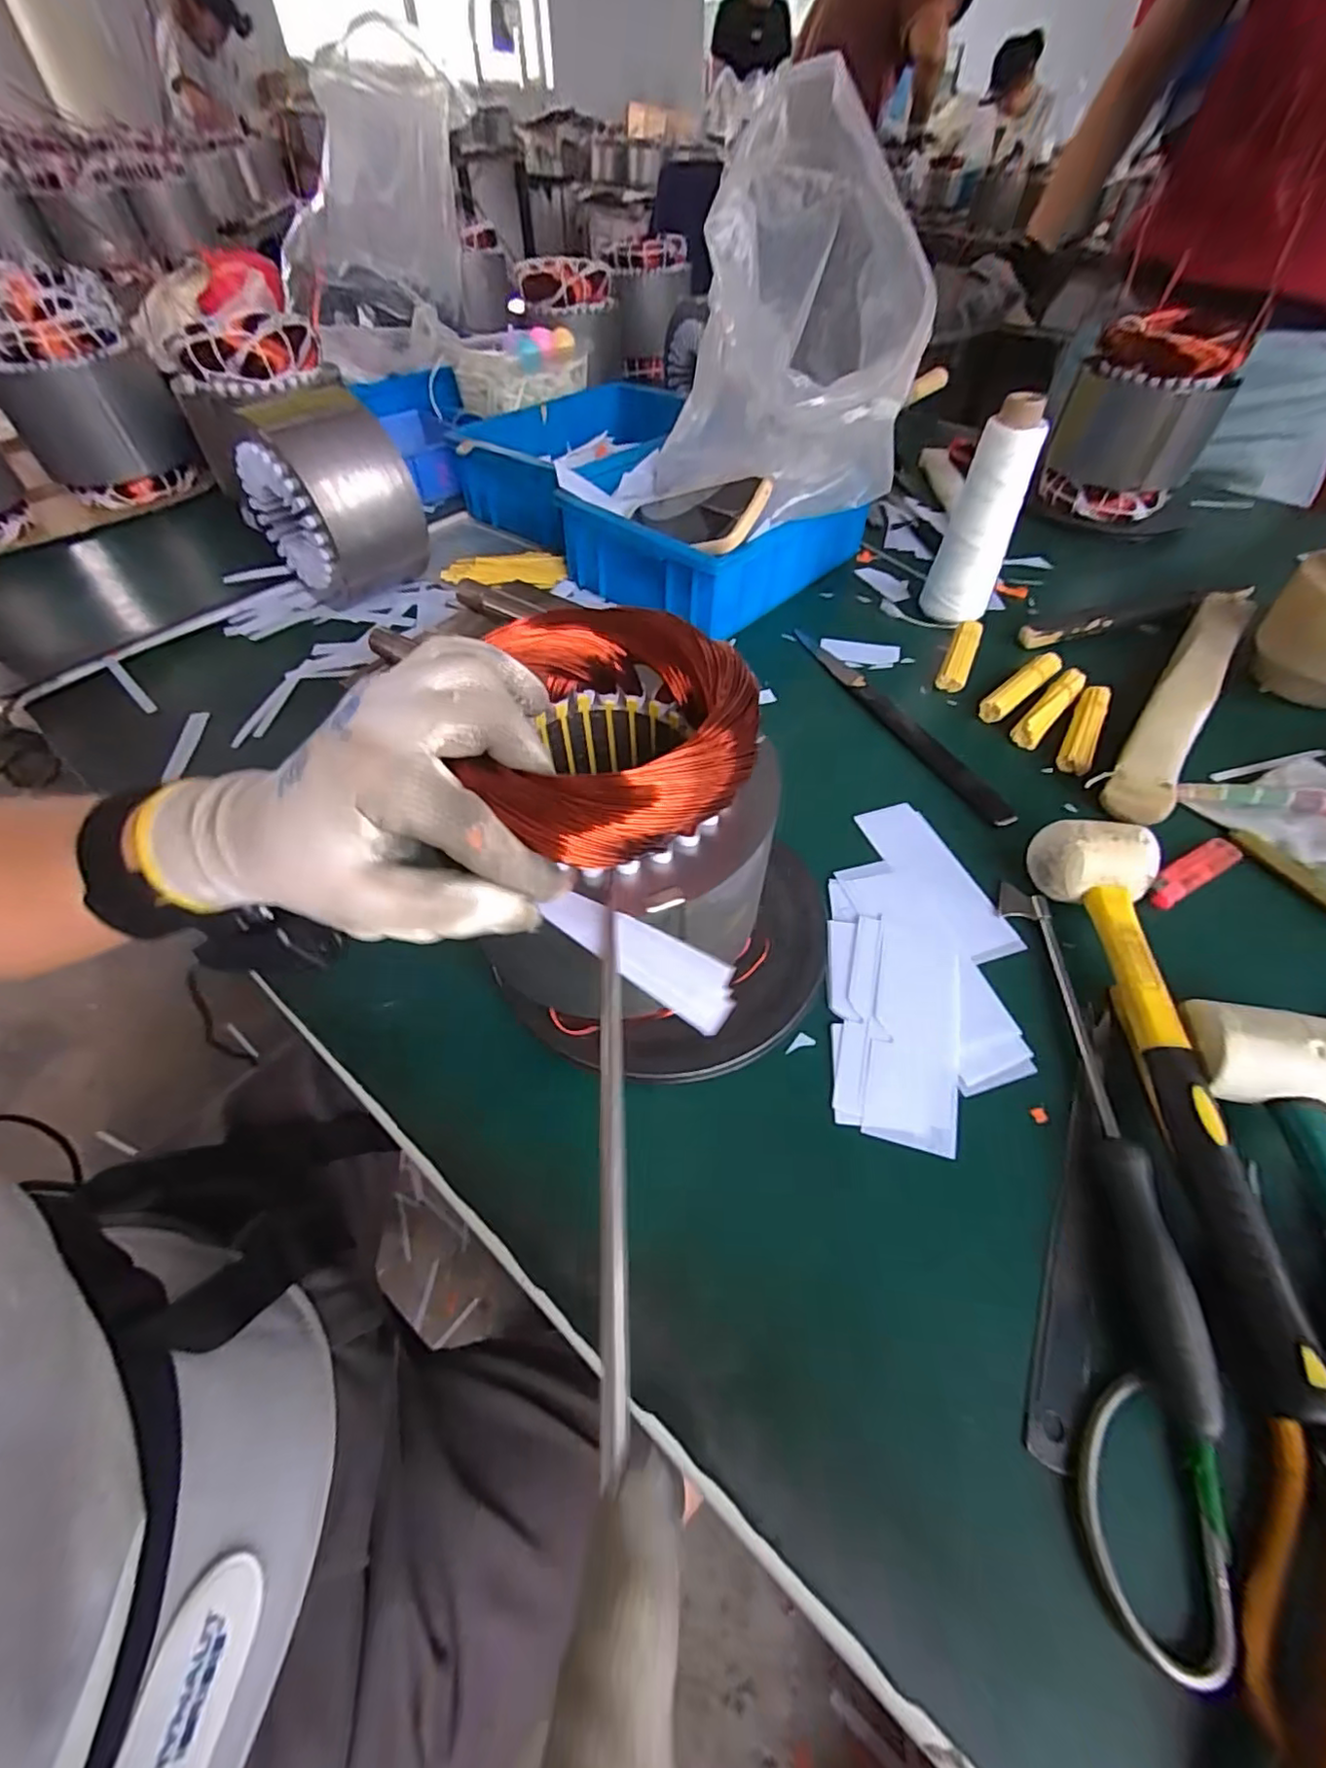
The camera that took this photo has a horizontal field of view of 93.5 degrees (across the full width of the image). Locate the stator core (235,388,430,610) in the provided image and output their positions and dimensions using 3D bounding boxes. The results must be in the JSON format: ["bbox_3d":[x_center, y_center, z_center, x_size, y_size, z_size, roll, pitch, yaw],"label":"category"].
[{"bbox_3d":[-0.294,-0.336,0.560,0.127,0.149,0.096,29,58,21],"label":"stator core"}]

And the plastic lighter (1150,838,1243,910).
[{"bbox_3d":[0.341,-0.008,0.401,0.081,0.009,0.019,-25,56,-18],"label":"plastic lighter"}]

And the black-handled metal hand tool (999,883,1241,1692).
[{"bbox_3d":[0.199,0.126,0.289,0.044,0.025,0.318,9,53,7],"label":"black-handled metal hand tool"}]

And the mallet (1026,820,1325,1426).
[{"bbox_3d":[0.242,0.083,0.306,0.054,0.050,0.271,5,52,4],"label":"mallet"}]

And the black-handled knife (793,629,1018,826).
[{"bbox_3d":[0.187,-0.140,0.508,0.024,0.005,0.266,-21,55,-15],"label":"black-handled knife"}]

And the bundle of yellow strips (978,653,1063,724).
[{"bbox_3d":[0.298,-0.163,0.519,0.094,0.023,0.022,-35,60,-24],"label":"bundle of yellow strips"}]

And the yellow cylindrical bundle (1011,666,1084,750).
[{"bbox_3d":[0.311,-0.142,0.503,0.020,0.024,0.096,36,60,25],"label":"yellow cylindrical bundle"}]

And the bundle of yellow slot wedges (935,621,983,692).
[{"bbox_3d":[0.262,-0.201,0.550,0.024,0.015,0.100,22,55,16],"label":"bundle of yellow slot wedges"}]

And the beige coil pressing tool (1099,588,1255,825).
[{"bbox_3d":[0.425,-0.159,0.507,0.042,0.038,0.364,32,59,22],"label":"beige coil pressing tool"}]

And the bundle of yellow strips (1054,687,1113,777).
[{"bbox_3d":[0.326,-0.119,0.482,0.024,0.020,0.094,26,57,19],"label":"bundle of yellow strips"}]

